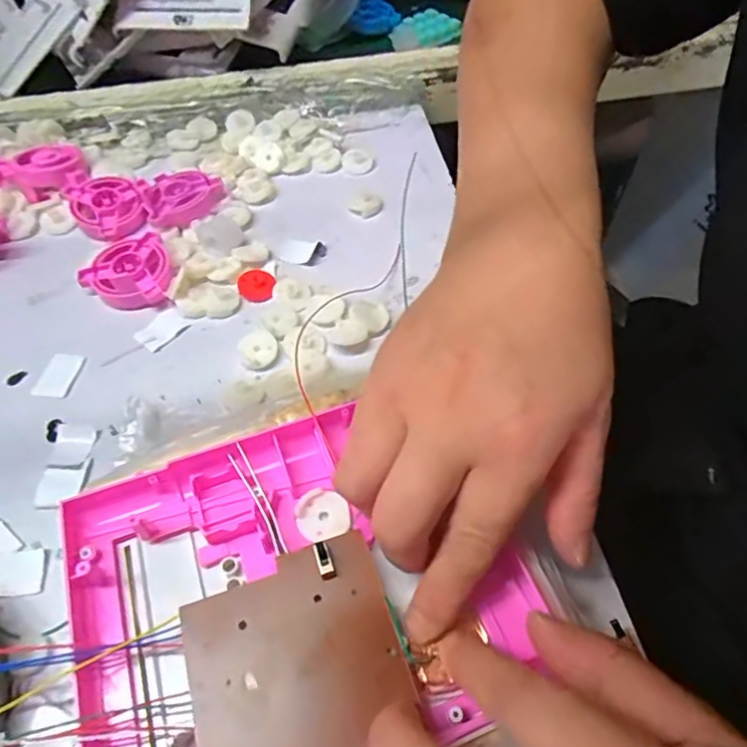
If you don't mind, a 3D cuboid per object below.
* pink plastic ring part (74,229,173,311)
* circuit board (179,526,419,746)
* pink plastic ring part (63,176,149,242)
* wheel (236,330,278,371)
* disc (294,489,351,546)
[{"bbox_3d":[-0.152,-0.061,0.359,0.053,0.016,0.048,-29,57,-17],"label":"pink plastic ring part"},{"bbox_3d":[-0.028,0.099,0.199,0.071,0.006,0.071,-17,55,-9],"label":"circuit board"},{"bbox_3d":[-0.180,-0.115,0.395,0.050,0.016,0.048,-21,56,-12],"label":"pink plastic ring part"},{"bbox_3d":[-0.066,-0.014,0.327,0.022,0.007,0.022,-2,54,2],"label":"wheel"},{"bbox_3d":[-0.022,0.059,0.243,0.021,0.004,0.021,-2,54,2],"label":"disc"}]

